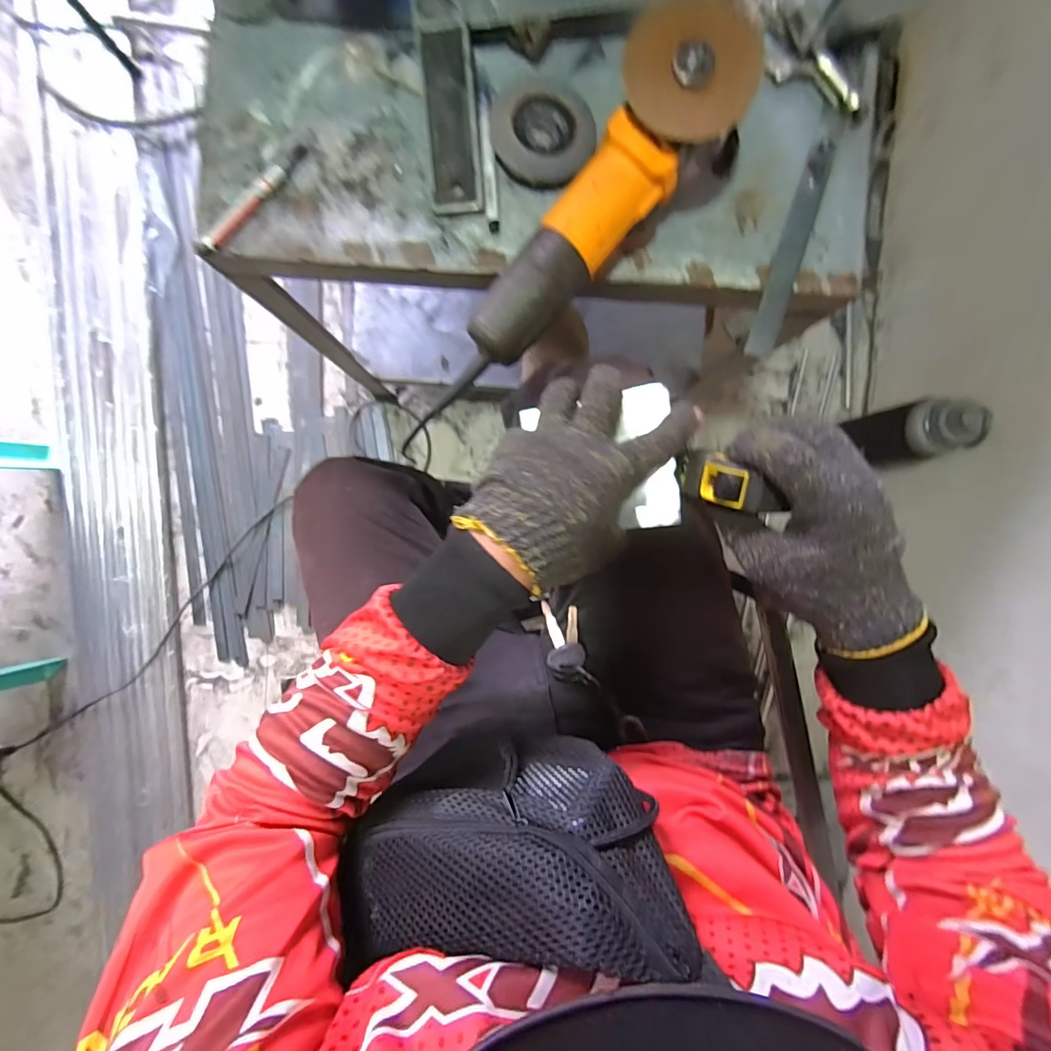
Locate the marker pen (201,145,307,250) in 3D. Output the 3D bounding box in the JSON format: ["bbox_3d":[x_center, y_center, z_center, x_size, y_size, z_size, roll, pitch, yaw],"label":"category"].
[{"bbox_3d":[-0.244,-0.296,0.432,0.014,0.011,0.125,41,90,-2],"label":"marker pen"}]

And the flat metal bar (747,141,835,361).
[{"bbox_3d":[0.245,-0.255,0.441,0.024,0.008,0.204,18,90,11],"label":"flat metal bar"}]

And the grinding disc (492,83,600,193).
[{"bbox_3d":[0.014,-0.350,0.430,0.091,0.020,0.090,0,92,-1],"label":"grinding disc"}]

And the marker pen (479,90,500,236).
[{"bbox_3d":[-0.033,-0.329,0.433,0.011,0.015,0.115,-4,92,-1],"label":"marker pen"}]

